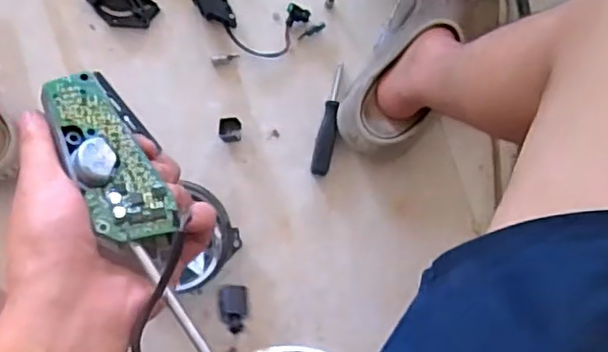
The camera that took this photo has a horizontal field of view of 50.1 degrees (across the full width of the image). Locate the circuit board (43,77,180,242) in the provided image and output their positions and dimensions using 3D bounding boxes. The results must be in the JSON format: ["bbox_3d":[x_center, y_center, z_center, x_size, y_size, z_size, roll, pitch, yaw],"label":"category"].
[{"bbox_3d":[-0.102,-0.012,0.335,0.036,0.010,0.101,-21,69,-27],"label":"circuit board"}]

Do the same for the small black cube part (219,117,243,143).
[{"bbox_3d":[-0.091,-0.057,0.814,0.028,0.032,0.032,3,85,-9],"label":"small black cube part"}]

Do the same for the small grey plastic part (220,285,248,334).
[{"bbox_3d":[-0.048,0.091,0.449,0.018,0.012,0.031,1,85,-9],"label":"small grey plastic part"}]

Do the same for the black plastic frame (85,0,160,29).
[{"bbox_3d":[-0.231,-0.215,0.810,0.088,0.013,0.053,35,81,-5],"label":"black plastic frame"}]

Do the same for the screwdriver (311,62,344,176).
[{"bbox_3d":[0.033,-0.073,0.829,0.023,0.016,0.146,12,84,-8],"label":"screwdriver"}]

